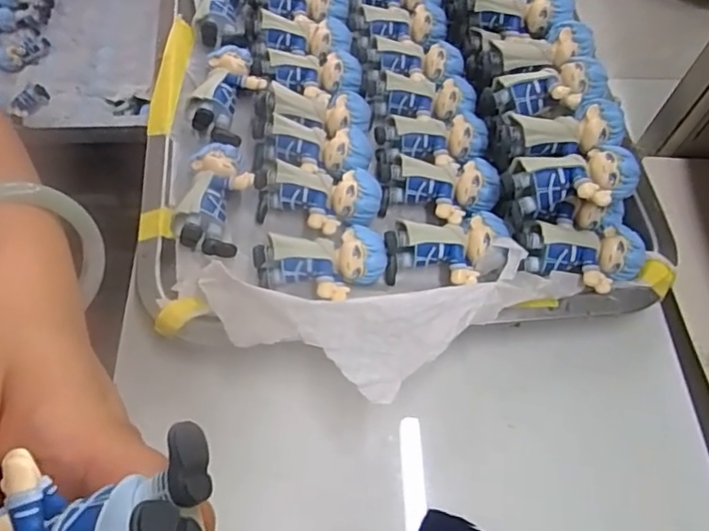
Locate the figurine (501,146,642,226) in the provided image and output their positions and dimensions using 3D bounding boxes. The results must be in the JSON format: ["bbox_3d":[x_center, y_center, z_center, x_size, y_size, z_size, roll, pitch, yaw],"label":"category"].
[{"bbox_3d":[0.101,-0.038,0.274,0.062,0.021,0.027,-9,64,15],"label":"figurine"}]

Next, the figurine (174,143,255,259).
[{"bbox_3d":[-0.070,-0.036,0.289,0.032,0.019,0.060,6,62,0],"label":"figurine"}]

